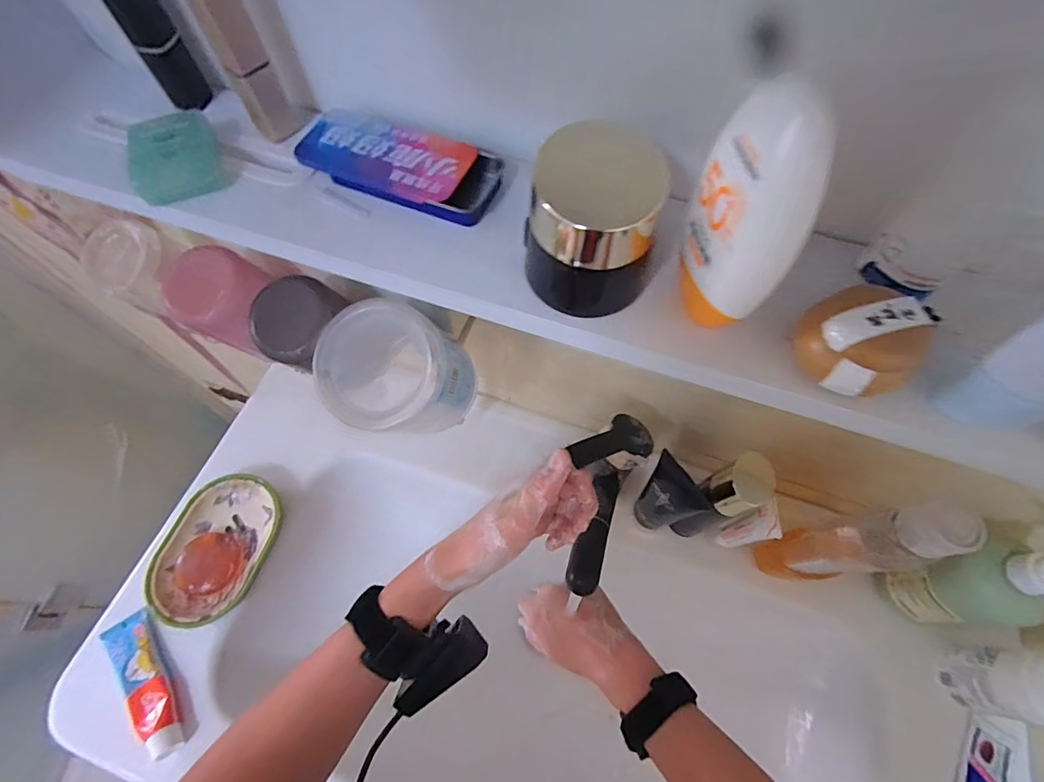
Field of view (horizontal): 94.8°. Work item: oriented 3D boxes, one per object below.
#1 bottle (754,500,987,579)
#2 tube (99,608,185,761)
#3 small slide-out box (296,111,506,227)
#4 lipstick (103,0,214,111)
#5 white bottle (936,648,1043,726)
[{"bbox_3d":[0.286,0.135,0.419,0.055,0.206,0.047,-9,65,-5],"label":"bottle"},{"bbox_3d":[-0.365,0.284,0.469,0.041,0.031,0.140,-38,70,-17],"label":"tube"},{"bbox_3d":[-0.066,-0.121,0.257,0.108,0.011,0.048,19,66,9],"label":"small slide-out box"},{"bbox_3d":[-0.202,-0.195,0.266,0.024,0.069,0.015,-37,70,-16],"label":"lipstick"},{"bbox_3d":[0.432,0.259,0.424,0.045,0.123,0.055,4,65,2],"label":"white bottle"}]

